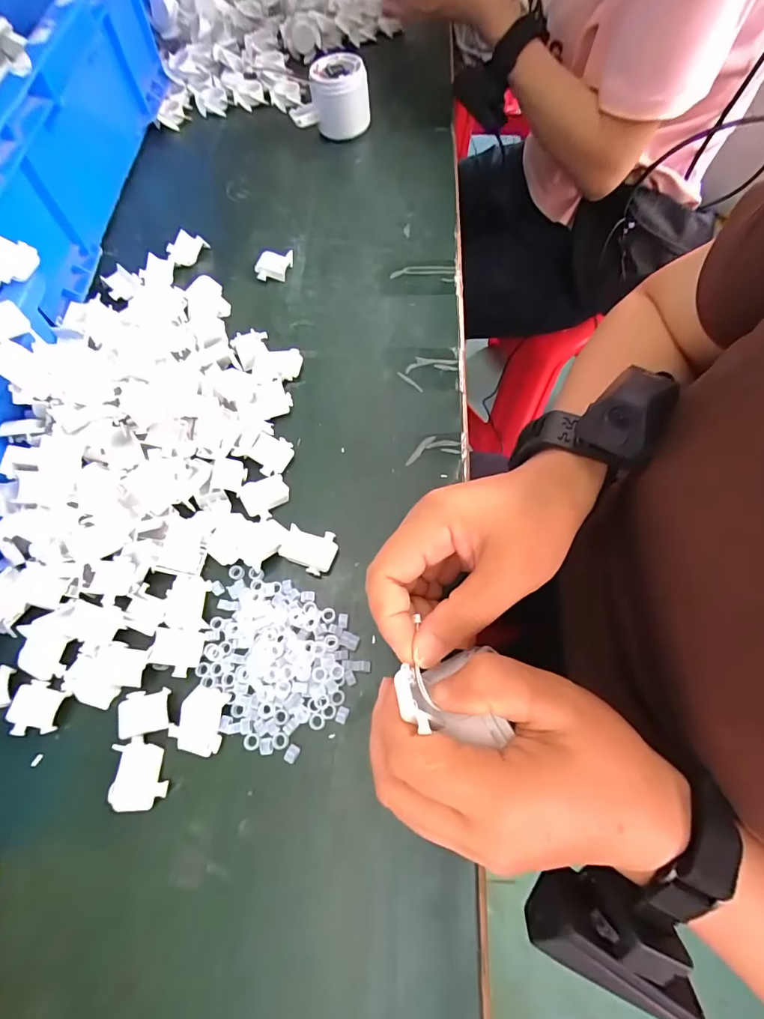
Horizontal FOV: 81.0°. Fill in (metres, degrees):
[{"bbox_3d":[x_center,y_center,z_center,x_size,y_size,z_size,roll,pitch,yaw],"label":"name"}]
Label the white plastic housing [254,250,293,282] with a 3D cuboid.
[{"bbox_3d":[-0.096,-0.217,0.399,0.033,0.015,0.024,5,68,4],"label":"white plastic housing"}]

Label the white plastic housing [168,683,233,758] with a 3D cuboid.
[{"bbox_3d":[-0.104,0.120,0.255,0.029,0.004,0.034,12,68,6],"label":"white plastic housing"}]

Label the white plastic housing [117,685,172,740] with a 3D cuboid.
[{"bbox_3d":[-0.137,0.116,0.257,0.028,0.004,0.023,-11,68,-3],"label":"white plastic housing"}]

